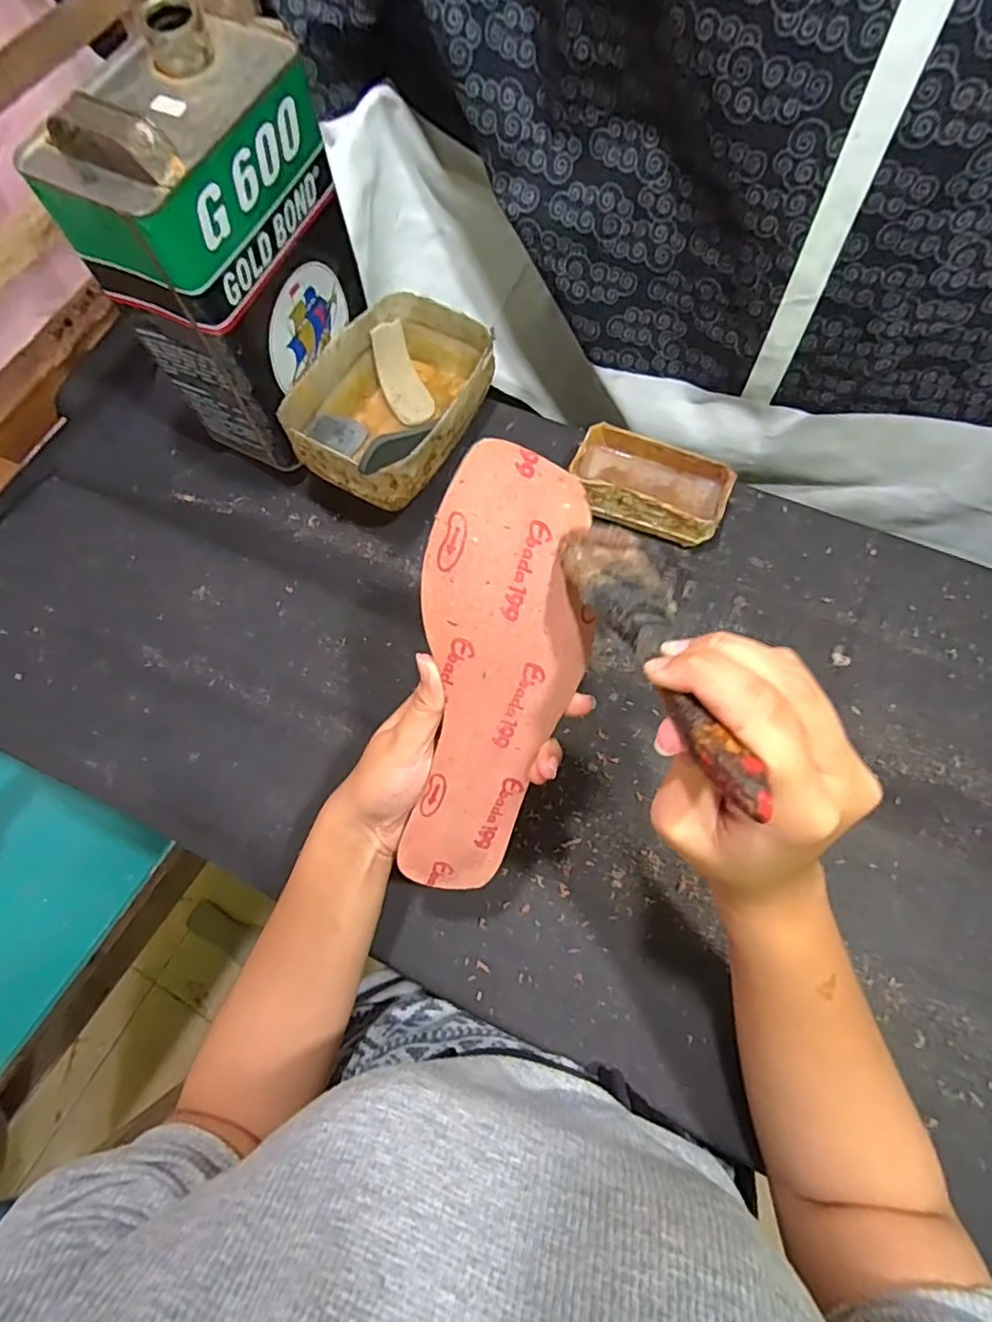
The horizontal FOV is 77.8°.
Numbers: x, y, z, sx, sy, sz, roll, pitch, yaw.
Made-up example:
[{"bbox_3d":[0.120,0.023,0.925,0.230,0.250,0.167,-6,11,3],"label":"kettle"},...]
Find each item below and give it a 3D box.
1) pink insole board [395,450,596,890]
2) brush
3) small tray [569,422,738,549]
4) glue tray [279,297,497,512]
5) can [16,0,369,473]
[{"bbox_3d":[0.000,0.017,0.314,0.079,0.018,0.233,4,109,-7],"label":"pink insole board"},{"bbox_3d":[0.060,-0.010,0.237,0.041,0.013,0.156,-12,43,-3],"label":"brush"},{"bbox_3d":[0.128,-0.145,0.517,0.124,0.044,0.072,22,71,11],"label":"small tray"},{"bbox_3d":[-0.087,-0.226,0.535,0.123,0.075,0.184,29,72,13],"label":"glue tray"},{"bbox_3d":[-0.195,-0.297,0.465,0.108,0.225,0.163,23,69,11],"label":"can"}]

